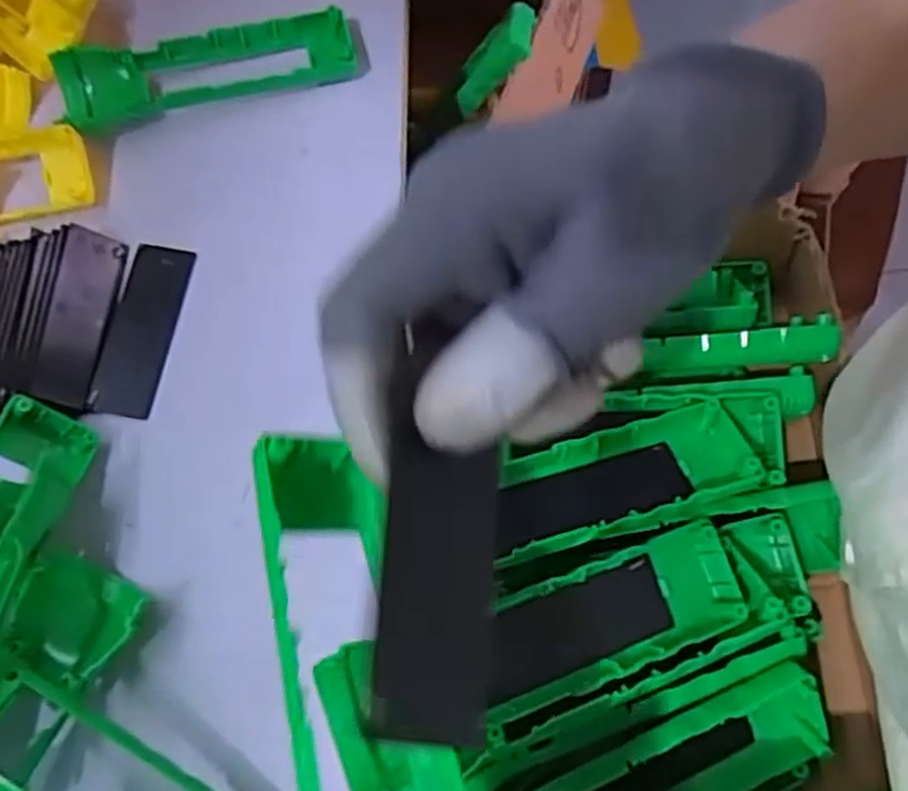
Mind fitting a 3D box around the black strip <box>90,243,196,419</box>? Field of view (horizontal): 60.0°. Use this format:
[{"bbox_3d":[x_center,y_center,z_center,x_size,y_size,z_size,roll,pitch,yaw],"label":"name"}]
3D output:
[{"bbox_3d":[-0.154,-0.032,0.389,0.031,0.010,0.089,7,69,6],"label":"black strip"}]

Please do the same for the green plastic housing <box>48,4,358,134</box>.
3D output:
[{"bbox_3d":[-0.133,-0.175,0.422,0.155,0.021,0.044,-13,69,-2],"label":"green plastic housing"}]

